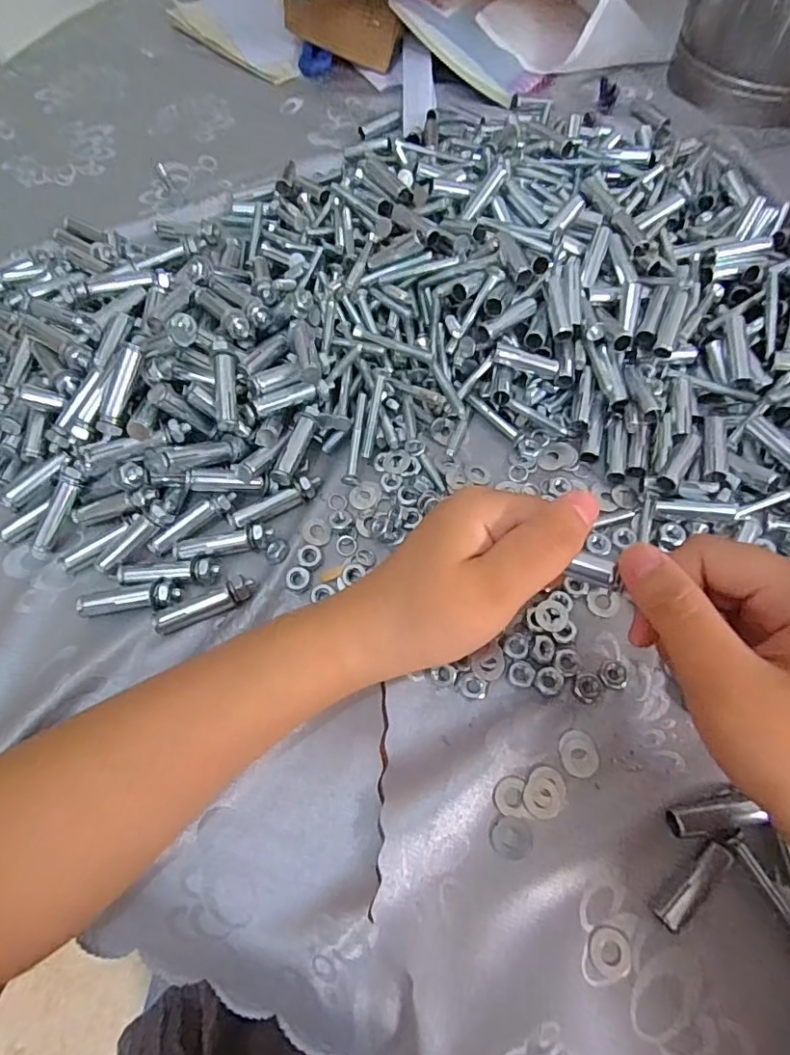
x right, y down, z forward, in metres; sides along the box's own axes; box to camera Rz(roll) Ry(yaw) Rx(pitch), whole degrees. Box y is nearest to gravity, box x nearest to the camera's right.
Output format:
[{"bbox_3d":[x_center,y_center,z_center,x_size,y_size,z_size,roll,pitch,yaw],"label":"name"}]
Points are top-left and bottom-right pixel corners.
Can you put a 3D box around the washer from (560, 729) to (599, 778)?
[{"bbox_3d":[0.086,0.105,0.251,0.017,0.004,0.020,-11,65,-2],"label":"washer"}]

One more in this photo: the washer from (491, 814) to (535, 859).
[{"bbox_3d":[0.052,0.137,0.239,0.018,0.004,0.017,-2,65,5],"label":"washer"}]

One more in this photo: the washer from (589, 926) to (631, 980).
[{"bbox_3d":[0.088,0.173,0.219,0.016,0.004,0.016,12,66,9],"label":"washer"}]

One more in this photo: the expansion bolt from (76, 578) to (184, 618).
[{"bbox_3d":[-0.142,0.038,0.287,0.055,0.012,0.017,-7,64,0],"label":"expansion bolt"}]

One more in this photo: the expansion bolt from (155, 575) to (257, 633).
[{"bbox_3d":[-0.101,0.040,0.284,0.053,0.011,0.011,-21,65,-7],"label":"expansion bolt"}]

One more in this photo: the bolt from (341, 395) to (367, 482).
[{"bbox_3d":[-0.023,-0.053,0.322,0.008,0.007,0.055,7,84,7],"label":"bolt"}]

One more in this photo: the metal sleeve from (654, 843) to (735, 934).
[{"bbox_3d":[0.125,0.149,0.224,0.041,0.010,0.011,-38,68,-14],"label":"metal sleeve"}]

